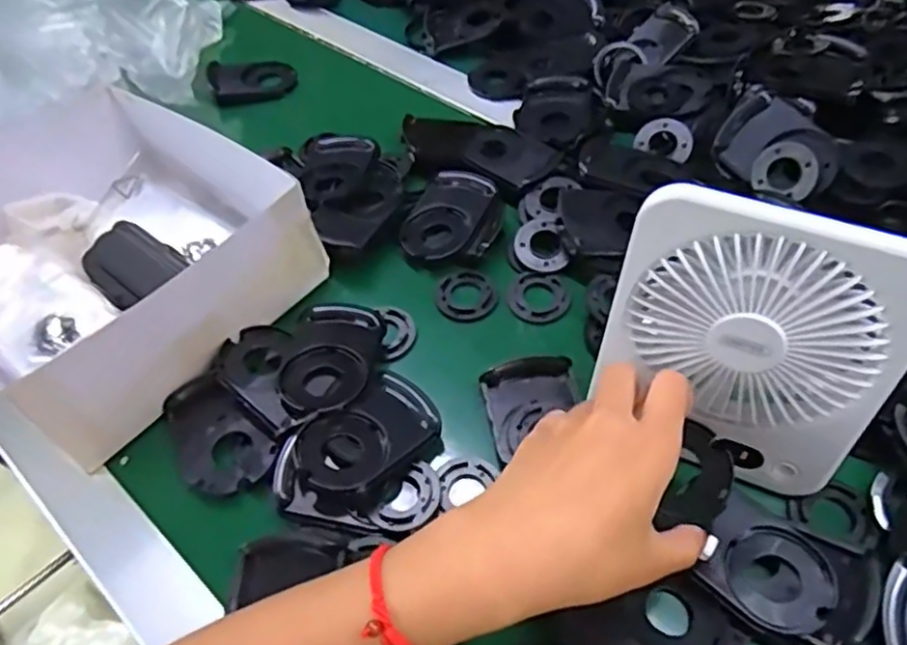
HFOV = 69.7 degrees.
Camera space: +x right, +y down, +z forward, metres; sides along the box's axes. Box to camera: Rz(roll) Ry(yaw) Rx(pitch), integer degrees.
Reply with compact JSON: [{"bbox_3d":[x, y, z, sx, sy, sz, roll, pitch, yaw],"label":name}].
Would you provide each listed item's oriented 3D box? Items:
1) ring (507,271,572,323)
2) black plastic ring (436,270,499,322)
[{"bbox_3d":[0.061,-0.018,0.460,0.041,0.008,0.039,-2,53,2],"label":"ring"},{"bbox_3d":[0.010,-0.019,0.464,0.043,0.007,0.040,-2,53,2],"label":"black plastic ring"}]

